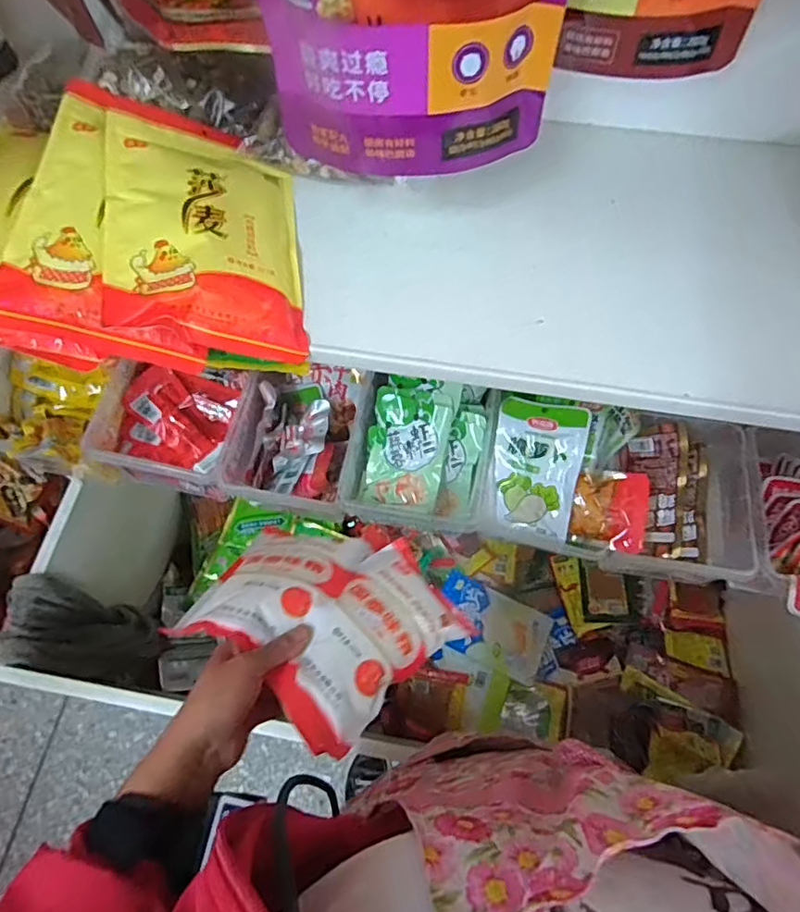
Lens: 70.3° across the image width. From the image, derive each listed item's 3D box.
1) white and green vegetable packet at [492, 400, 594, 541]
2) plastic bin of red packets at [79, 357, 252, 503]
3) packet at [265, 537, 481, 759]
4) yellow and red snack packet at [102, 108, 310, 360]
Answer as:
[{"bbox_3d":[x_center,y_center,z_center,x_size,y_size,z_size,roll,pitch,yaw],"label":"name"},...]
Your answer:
[{"bbox_3d":[0.150,0.014,0.632,0.096,0.008,0.147,12,97,21],"label":"white and green vegetable packet"},{"bbox_3d":[-0.268,-0.037,0.698,0.169,0.088,0.154,8,65,4],"label":"plastic bin of red packets"},{"bbox_3d":[-0.024,0.145,0.466,0.169,0.026,0.106,-27,64,-38],"label":"packet"},{"bbox_3d":[-0.151,-0.180,0.444,0.145,0.027,0.209,2,63,-24],"label":"yellow and red snack packet"}]

